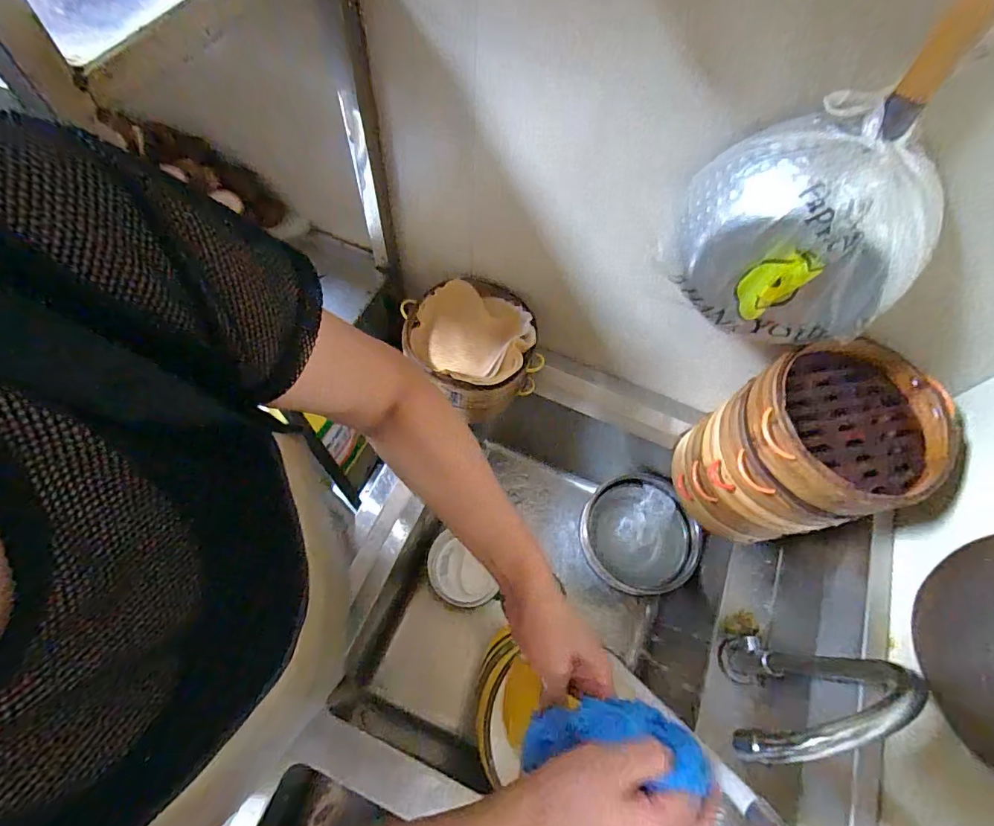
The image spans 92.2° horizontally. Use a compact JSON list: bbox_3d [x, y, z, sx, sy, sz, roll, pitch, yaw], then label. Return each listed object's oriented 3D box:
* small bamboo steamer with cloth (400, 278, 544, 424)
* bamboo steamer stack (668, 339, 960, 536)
[{"bbox_3d":[-0.038,-0.094,0.694,0.171,0.107,0.183,2,64,-3],"label":"small bamboo steamer with cloth"},{"bbox_3d":[0.349,0.054,0.582,0.184,0.252,0.178,-11,65,-9],"label":"bamboo steamer stack"}]

